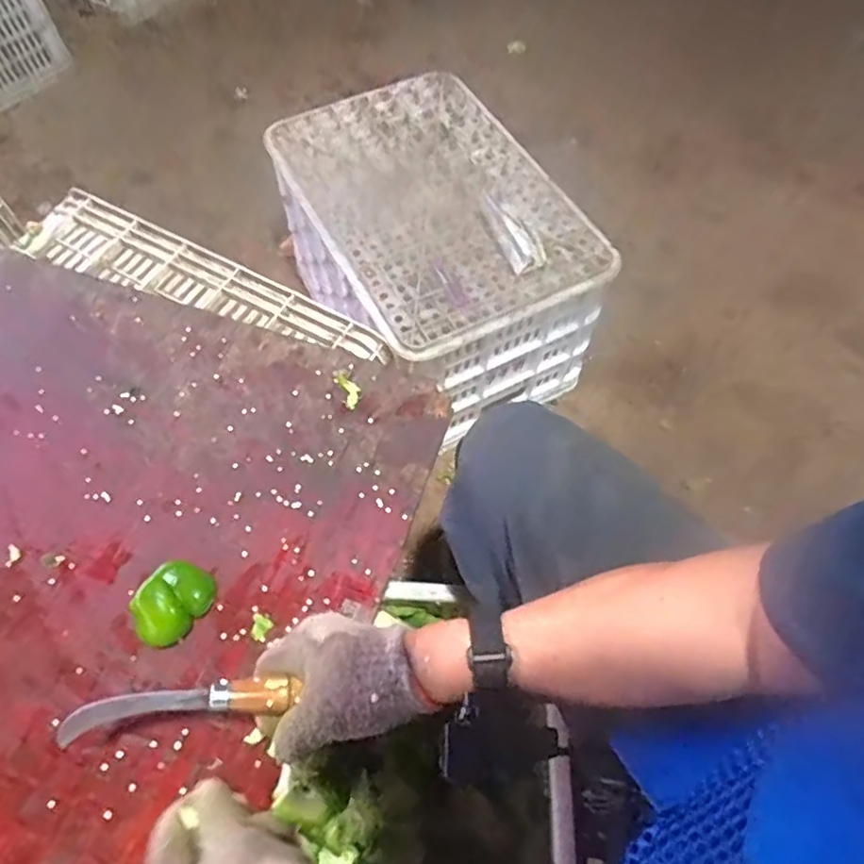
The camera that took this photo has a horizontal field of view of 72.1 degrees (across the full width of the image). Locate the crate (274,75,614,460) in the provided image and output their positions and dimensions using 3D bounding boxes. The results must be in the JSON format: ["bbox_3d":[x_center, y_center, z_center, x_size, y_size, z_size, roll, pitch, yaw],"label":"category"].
[{"bbox_3d":[-0.005,-0.271,0.918,0.321,0.262,0.471,-28,66,-16],"label":"crate"}]

